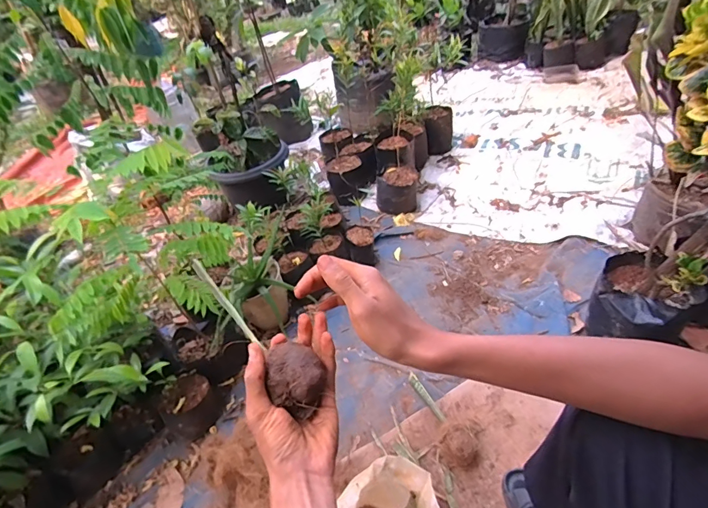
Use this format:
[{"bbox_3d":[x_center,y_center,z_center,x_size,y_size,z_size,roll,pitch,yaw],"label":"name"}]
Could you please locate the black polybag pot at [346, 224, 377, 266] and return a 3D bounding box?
[{"bbox_3d":[0.028,-0.017,1.403,0.094,0.139,0.094,-8,41,7],"label":"black polybag pot"}]

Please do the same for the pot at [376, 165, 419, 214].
[{"bbox_3d":[0.173,-0.246,1.636,0.170,0.141,0.147,-7,42,8],"label":"pot"}]

